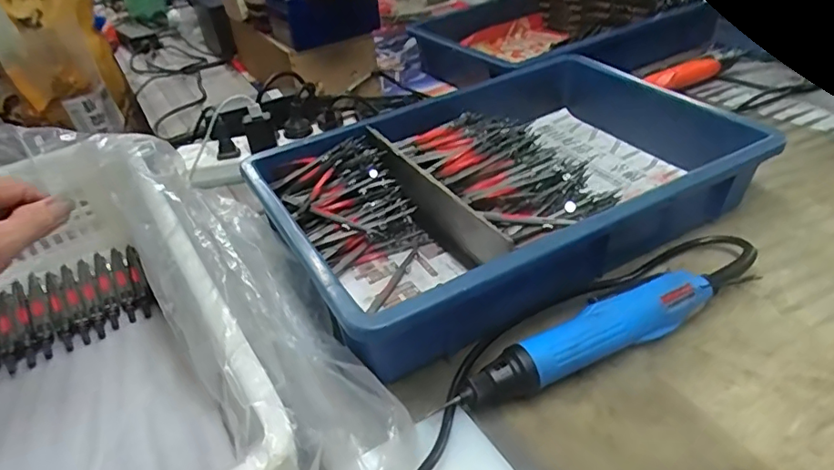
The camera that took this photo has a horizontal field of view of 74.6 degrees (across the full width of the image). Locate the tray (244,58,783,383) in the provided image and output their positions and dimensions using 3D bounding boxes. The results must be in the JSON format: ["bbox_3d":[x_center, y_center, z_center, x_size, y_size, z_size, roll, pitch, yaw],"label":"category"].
[{"bbox_3d":[0.083,-0.051,0.533,0.426,0.079,0.277,-22,39,-20],"label":"tray"}]

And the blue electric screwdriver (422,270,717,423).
[{"bbox_3d":[0.118,0.076,0.391,0.219,0.041,0.031,-18,38,-15],"label":"blue electric screwdriver"}]

